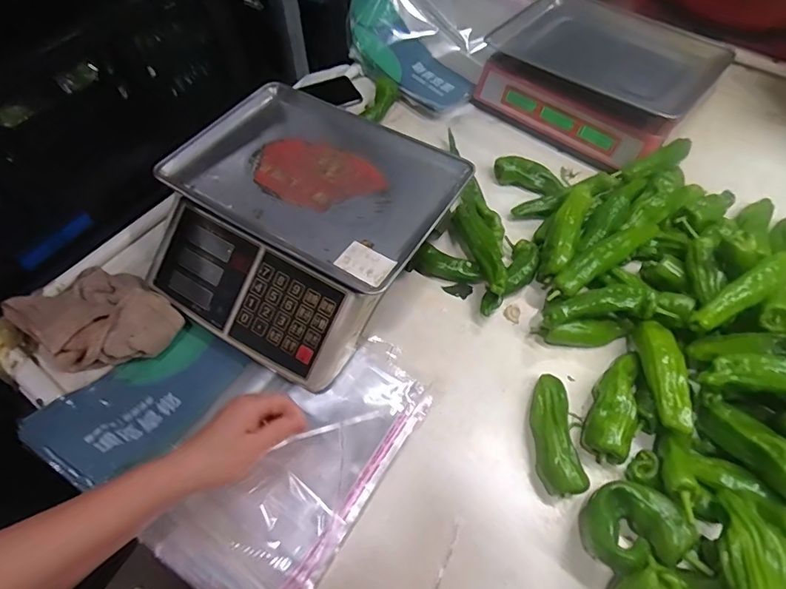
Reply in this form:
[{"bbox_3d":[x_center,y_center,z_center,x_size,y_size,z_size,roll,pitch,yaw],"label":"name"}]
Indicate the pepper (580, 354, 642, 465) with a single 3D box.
[{"bbox_3d":[0.243,0.116,0.507,0.042,0.044,0.128,19,60,12],"label":"pepper"}]

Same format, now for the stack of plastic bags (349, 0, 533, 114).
[{"bbox_3d":[0.093,-0.513,0.872,0.252,0.084,0.375,28,62,17],"label":"stack of plastic bags"}]

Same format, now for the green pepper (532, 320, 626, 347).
[{"bbox_3d":[0.230,0.046,0.560,0.105,0.032,0.023,0,58,1],"label":"green pepper"}]

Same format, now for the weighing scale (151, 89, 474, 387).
[{"bbox_3d":[-0.116,-0.091,0.594,0.326,0.124,0.330,30,63,18],"label":"weighing scale"}]

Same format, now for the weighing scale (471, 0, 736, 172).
[{"bbox_3d":[0.339,-0.363,0.783,0.272,0.105,0.336,-40,65,-21],"label":"weighing scale"}]

